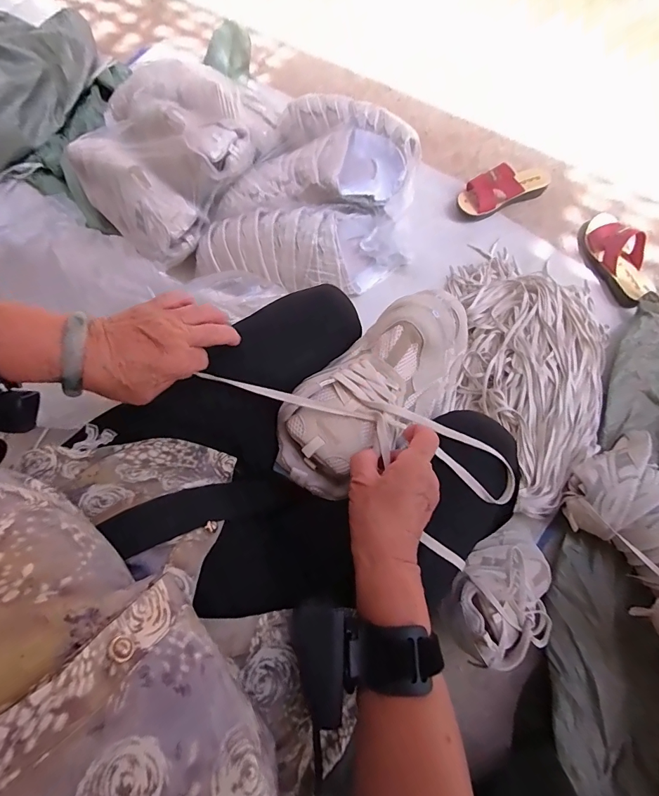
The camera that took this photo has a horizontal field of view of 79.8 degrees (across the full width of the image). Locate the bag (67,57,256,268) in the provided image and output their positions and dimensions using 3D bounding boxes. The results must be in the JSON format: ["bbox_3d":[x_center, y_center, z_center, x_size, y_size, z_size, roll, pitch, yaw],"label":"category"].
[{"bbox_3d":[-0.353,-0.537,0.850,0.351,0.140,0.409,35,83,12],"label":"bag"}]

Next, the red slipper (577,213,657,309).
[{"bbox_3d":[0.625,-0.309,0.857,0.090,0.065,0.229,-15,76,2],"label":"red slipper"}]

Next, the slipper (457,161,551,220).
[{"bbox_3d":[0.404,-0.490,0.908,0.221,0.067,0.091,-28,76,-1],"label":"slipper"}]

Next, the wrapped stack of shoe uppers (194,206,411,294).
[{"bbox_3d":[-0.064,-0.305,0.833,0.444,0.130,0.153,-8,77,4],"label":"wrapped stack of shoe uppers"}]

